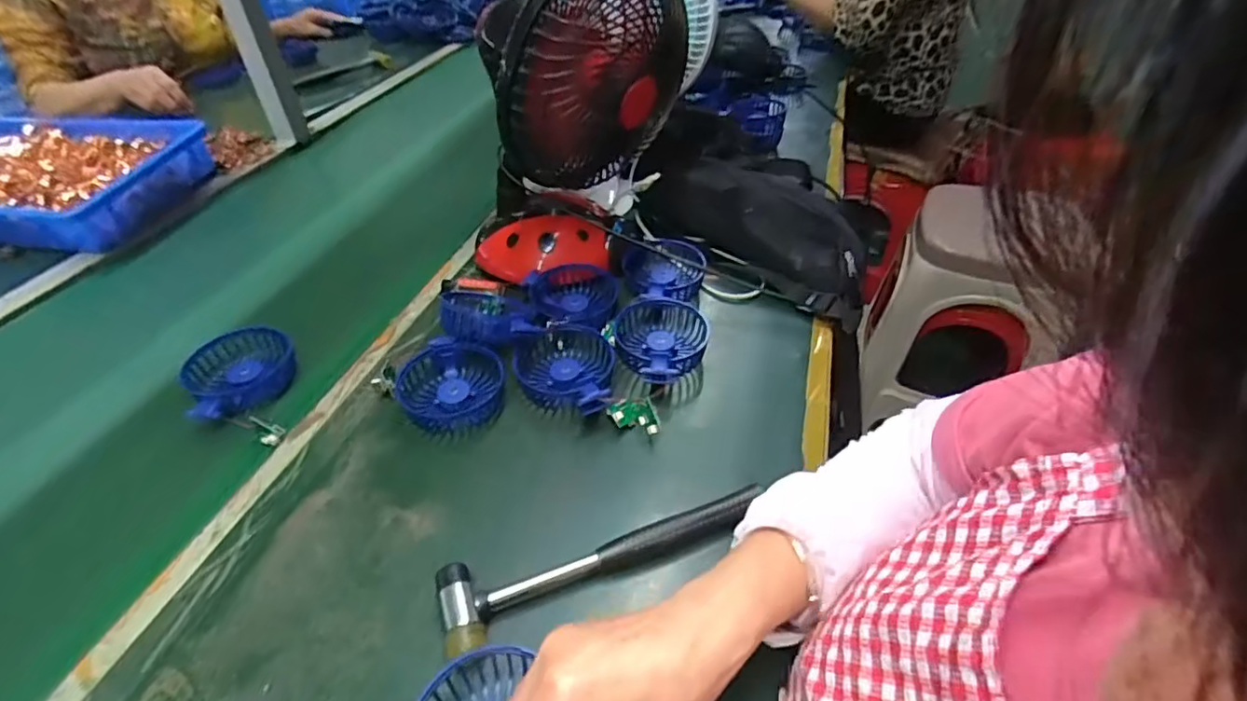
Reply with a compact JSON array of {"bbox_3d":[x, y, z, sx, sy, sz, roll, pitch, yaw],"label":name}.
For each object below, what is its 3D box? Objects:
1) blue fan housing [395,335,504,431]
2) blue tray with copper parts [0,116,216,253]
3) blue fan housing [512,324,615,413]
[{"bbox_3d":[-0.154,0.031,0.528,0.092,0.031,0.082,9,43,11],"label":"blue fan housing"},{"bbox_3d":[-0.784,-0.232,0.792,0.364,0.065,0.249,2,42,4],"label":"blue tray with copper parts"},{"bbox_3d":[-0.055,0.016,0.531,0.091,0.031,0.103,0,42,1],"label":"blue fan housing"}]

